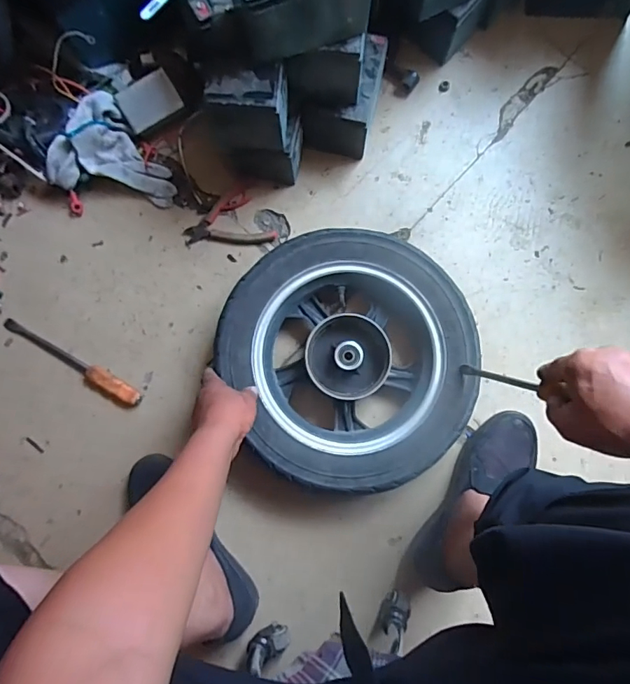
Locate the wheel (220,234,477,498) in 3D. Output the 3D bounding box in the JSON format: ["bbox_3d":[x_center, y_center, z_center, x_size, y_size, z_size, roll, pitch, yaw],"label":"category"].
[{"bbox_3d":[0.046,0.021,0.677,0.349,0.075,0.348,0,83,0],"label":"wheel"}]

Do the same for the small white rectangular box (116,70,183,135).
[{"bbox_3d":[-0.259,-0.376,0.733,0.090,0.015,0.064,-30,117,1],"label":"small white rectangular box"}]

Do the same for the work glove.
[{"bbox_3d":[-0.323,-0.319,0.760,0.185,0.068,0.161,6,83,1],"label":"work glove"}]

